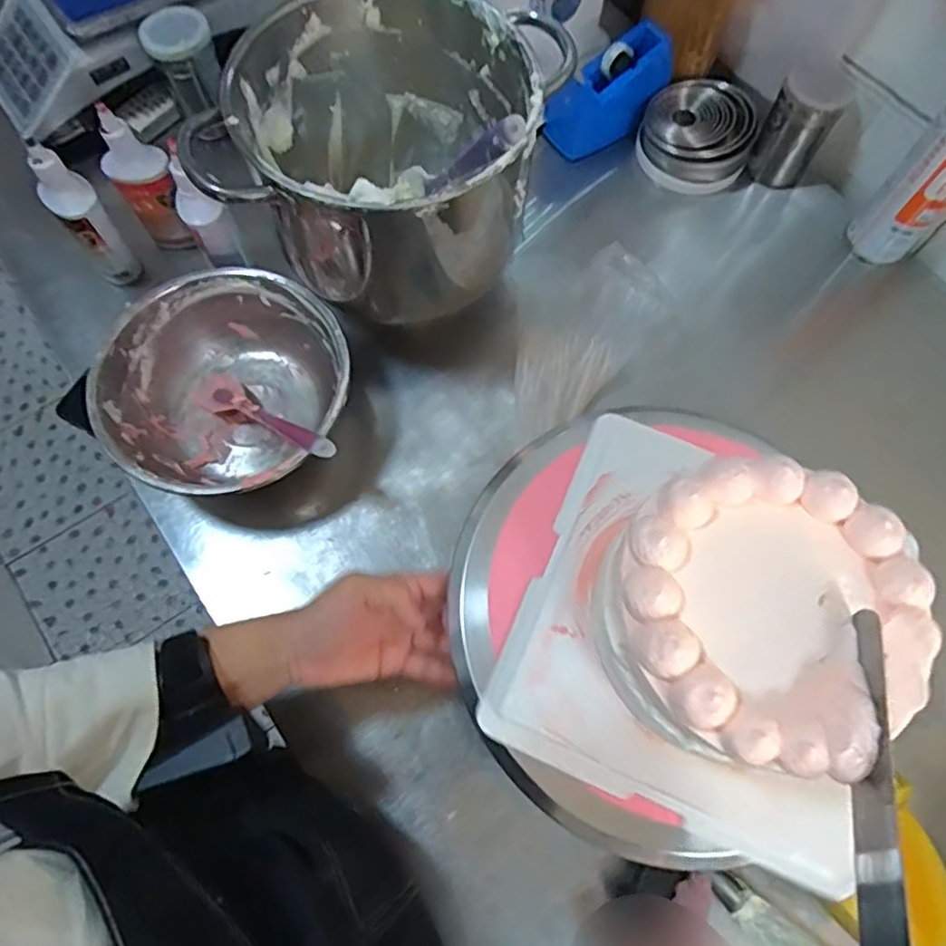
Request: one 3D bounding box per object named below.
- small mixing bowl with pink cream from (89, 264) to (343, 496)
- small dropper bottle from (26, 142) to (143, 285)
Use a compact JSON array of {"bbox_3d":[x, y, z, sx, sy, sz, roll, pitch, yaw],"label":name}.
[{"bbox_3d":[-0.209,-0.066,0.564,0.198,0.096,0.197,1,69,-2],"label":"small mixing bowl with pink cream"},{"bbox_3d":[-0.364,-0.237,0.598,0.042,0.140,0.040,-34,74,-14],"label":"small dropper bottle"}]

